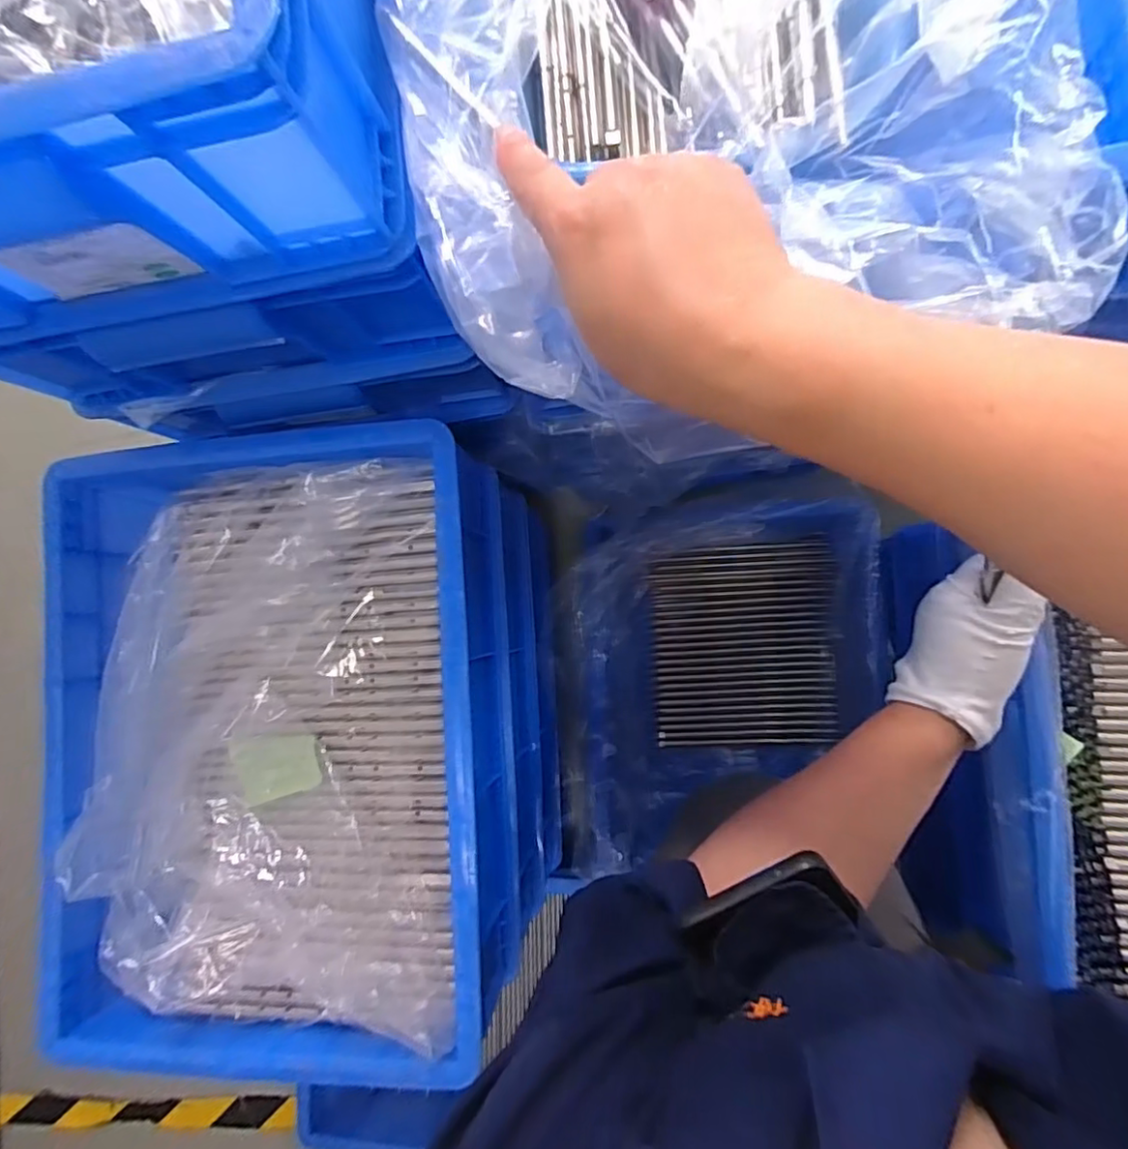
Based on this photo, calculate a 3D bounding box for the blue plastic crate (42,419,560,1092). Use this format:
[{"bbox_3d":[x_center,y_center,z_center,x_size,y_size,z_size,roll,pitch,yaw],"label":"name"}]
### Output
[{"bbox_3d":[-0.197,0.114,0.423,0.290,0.120,0.386,-3,86,9],"label":"blue plastic crate"}]

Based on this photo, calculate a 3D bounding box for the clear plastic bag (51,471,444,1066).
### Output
[{"bbox_3d":[-0.199,0.111,0.390,0.259,0.058,0.359,-4,86,9],"label":"clear plastic bag"}]

